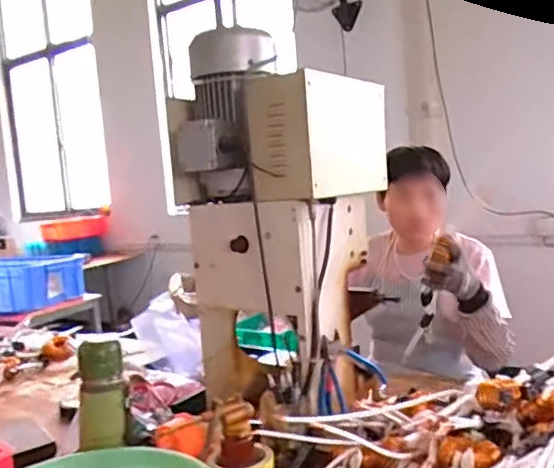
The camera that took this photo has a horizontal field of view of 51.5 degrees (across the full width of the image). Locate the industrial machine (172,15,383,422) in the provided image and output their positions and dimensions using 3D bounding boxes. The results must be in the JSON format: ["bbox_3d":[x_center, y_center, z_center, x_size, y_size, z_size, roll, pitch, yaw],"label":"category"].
[{"bbox_3d":[-0.003,-0.018,1.030,0.303,0.615,0.342,-1,7,39],"label":"industrial machine"}]

